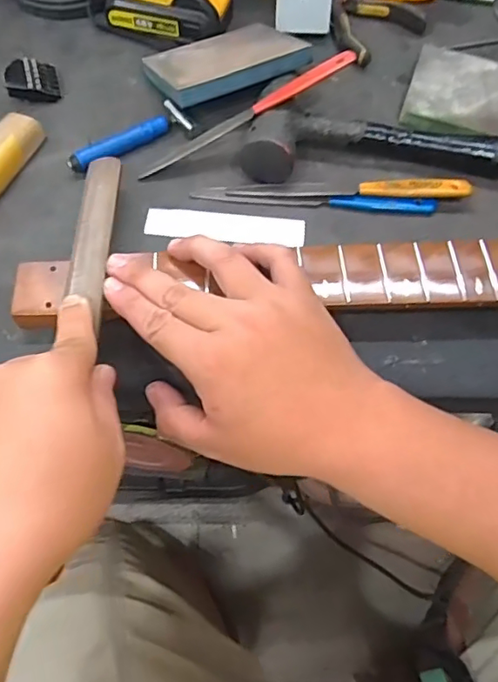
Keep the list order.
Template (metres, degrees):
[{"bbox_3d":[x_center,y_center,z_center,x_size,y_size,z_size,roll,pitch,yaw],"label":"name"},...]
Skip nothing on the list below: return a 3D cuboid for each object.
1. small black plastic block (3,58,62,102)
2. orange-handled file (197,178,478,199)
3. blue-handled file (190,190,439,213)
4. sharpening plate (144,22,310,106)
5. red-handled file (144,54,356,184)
[{"bbox_3d":[-0.184,-0.225,0.461,0.041,0.017,0.039,-6,65,-5],"label":"small black plastic block"},{"bbox_3d":[0.064,-0.116,0.418,0.209,0.018,0.018,0,65,-3],"label":"orange-handled file"},{"bbox_3d":[0.052,-0.112,0.420,0.187,0.013,0.016,6,64,0],"label":"blue-handled file"},{"bbox_3d":[-0.025,-0.240,0.458,0.119,0.014,0.100,-26,52,-12],"label":"sharpening plate"},{"bbox_3d":[-0.004,-0.174,0.416,0.181,0.011,0.015,-27,67,10],"label":"red-handled file"}]

